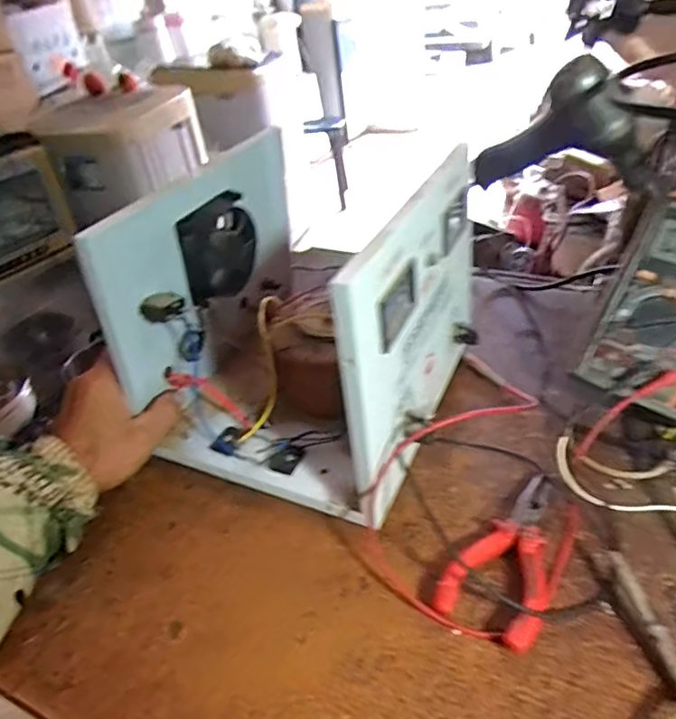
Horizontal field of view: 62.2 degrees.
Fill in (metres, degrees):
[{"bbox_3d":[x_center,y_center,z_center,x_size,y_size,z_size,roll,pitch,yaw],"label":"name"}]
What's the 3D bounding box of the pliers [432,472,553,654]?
[{"bbox_3d":[0.126,0.132,0.396,0.064,0.016,0.141,20,44,29],"label":"pliers"}]

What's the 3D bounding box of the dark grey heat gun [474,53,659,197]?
[{"bbox_3d":[0.228,-0.221,0.549,0.177,0.120,0.058,1,35,13],"label":"dark grey heat gun"}]

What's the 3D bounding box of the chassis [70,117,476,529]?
[{"bbox_3d":[-0.023,-0.048,0.477,0.227,0.214,0.262,12,41,21],"label":"chassis"}]

